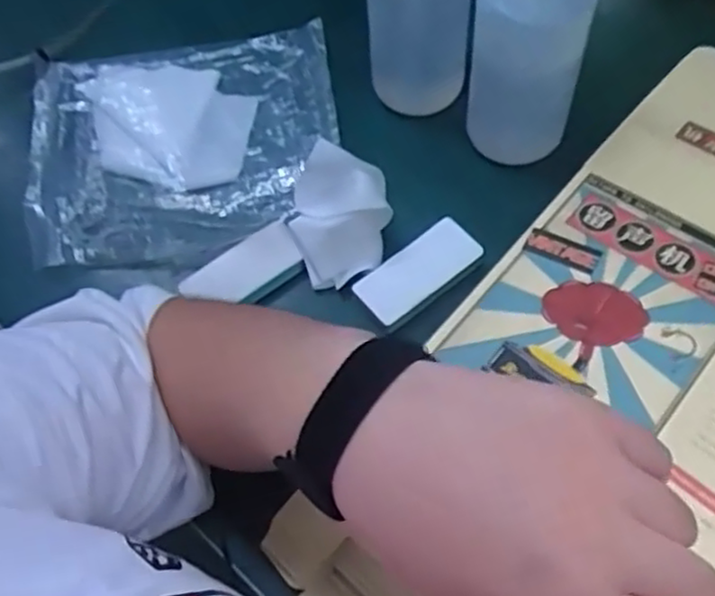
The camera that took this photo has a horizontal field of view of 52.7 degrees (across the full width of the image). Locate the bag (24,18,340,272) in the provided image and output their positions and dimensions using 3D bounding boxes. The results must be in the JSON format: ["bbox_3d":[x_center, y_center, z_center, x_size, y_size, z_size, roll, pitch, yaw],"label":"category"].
[{"bbox_3d":[-0.140,-0.121,0.577,0.247,0.029,0.197,-10,61,-1],"label":"bag"}]

